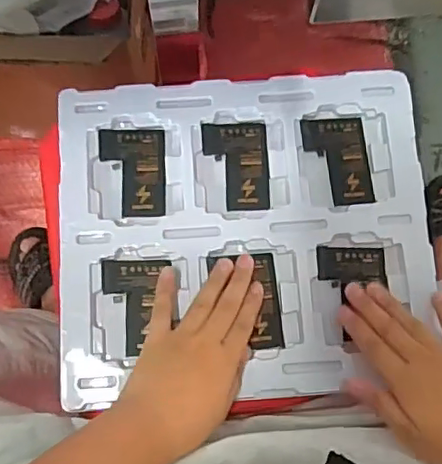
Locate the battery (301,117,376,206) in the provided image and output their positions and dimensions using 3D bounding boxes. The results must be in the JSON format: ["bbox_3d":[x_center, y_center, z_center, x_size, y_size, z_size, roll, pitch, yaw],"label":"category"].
[{"bbox_3d":[0.105,-0.063,0.513,0.057,0.005,0.080,-6,79,-7],"label":"battery"}]

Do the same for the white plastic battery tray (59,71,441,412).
[{"bbox_3d":[0.021,-0.002,0.495,0.311,0.020,0.270,-3,76,-3],"label":"white plastic battery tray"}]

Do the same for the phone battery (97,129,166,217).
[{"bbox_3d":[-0.078,-0.053,0.508,0.057,0.007,0.079,-2,76,-2],"label":"phone battery"}]

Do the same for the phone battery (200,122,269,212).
[{"bbox_3d":[0.014,-0.059,0.512,0.057,0.005,0.081,-2,76,-2],"label":"phone battery"}]

